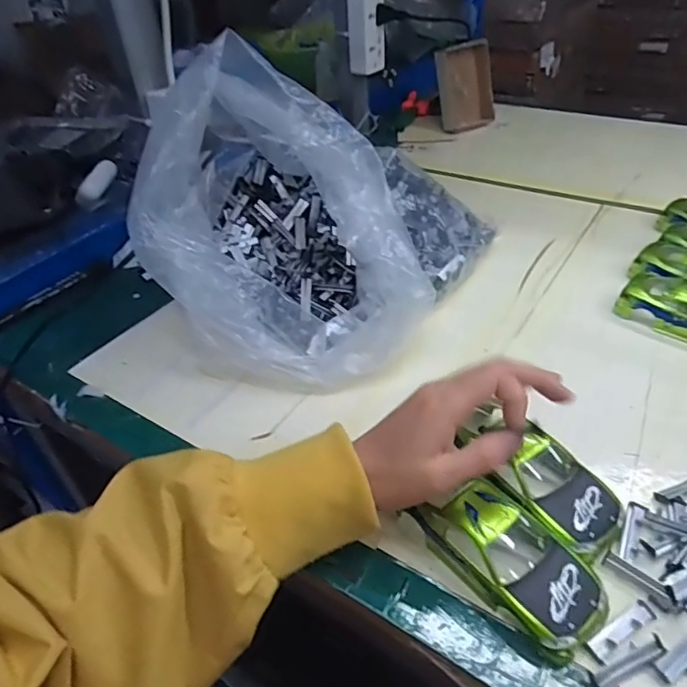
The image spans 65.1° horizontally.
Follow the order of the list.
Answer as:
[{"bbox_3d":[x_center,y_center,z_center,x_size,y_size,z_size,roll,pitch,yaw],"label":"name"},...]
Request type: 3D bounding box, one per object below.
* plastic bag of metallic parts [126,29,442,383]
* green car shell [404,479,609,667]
[{"bbox_3d":[-0.067,-0.106,0.450,0.197,0.200,0.258,-20,42,-17],"label":"plastic bag of metallic parts"},{"bbox_3d":[0.093,0.119,0.298,0.052,0.035,0.097,-29,46,-26],"label":"green car shell"}]

